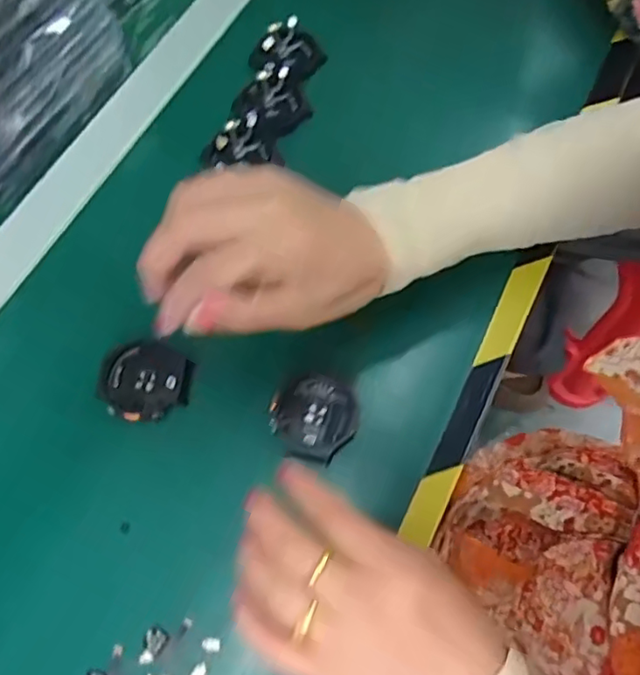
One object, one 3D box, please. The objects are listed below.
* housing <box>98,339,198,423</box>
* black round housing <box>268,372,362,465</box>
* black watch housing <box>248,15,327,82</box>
[{"bbox_3d":[-0.103,0.024,0.343,0.050,0.013,0.052,-1,66,1],"label":"housing"},{"bbox_3d":[-0.003,0.045,0.331,0.047,0.012,0.049,18,68,10],"label":"black round housing"},{"bbox_3d":[-0.023,-0.215,0.435,0.051,0.018,0.045,41,73,18],"label":"black watch housing"}]

